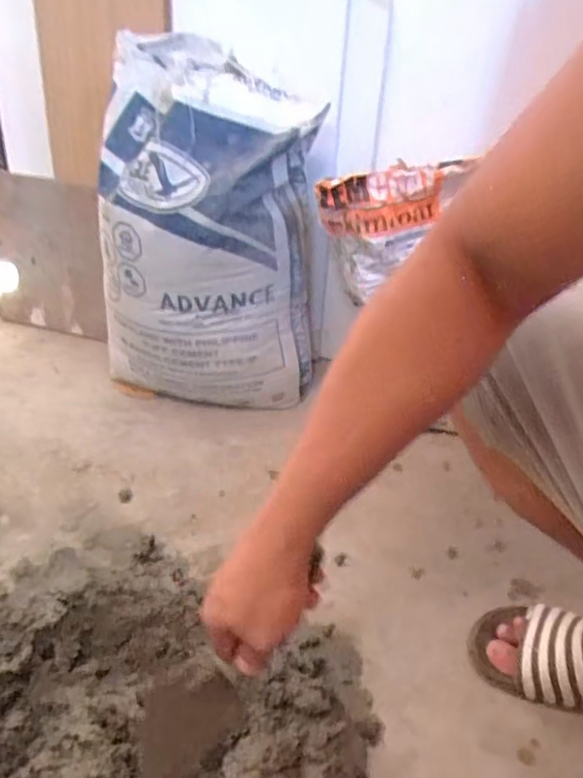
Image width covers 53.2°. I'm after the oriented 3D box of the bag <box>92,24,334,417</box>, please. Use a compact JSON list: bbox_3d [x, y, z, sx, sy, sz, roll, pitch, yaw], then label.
[{"bbox_3d":[-0.135,-0.214,0.916,0.328,0.506,0.212,16,40,20],"label":"bag"}]

